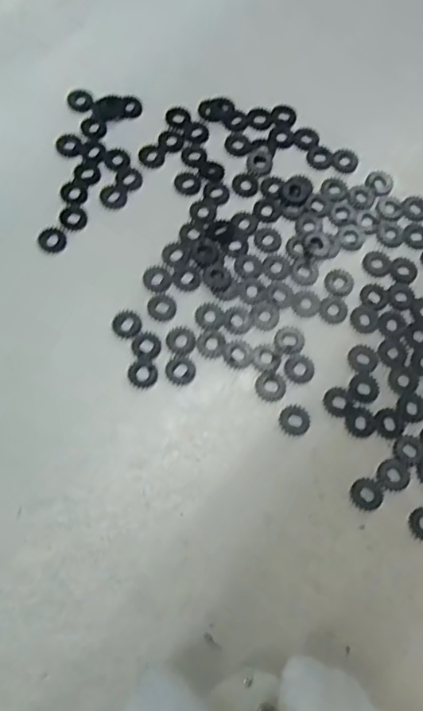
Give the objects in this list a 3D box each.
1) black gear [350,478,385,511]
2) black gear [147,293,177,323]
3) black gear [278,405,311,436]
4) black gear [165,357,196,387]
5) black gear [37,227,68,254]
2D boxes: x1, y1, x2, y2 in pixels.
[{"bbox_3d":[0.052,0.046,0.188,0.011,0.004,0.010,33,74,8],"label":"black gear"},{"bbox_3d":[-0.018,-0.018,0.206,0.010,0.004,0.011,1,72,-2],"label":"black gear"},{"bbox_3d":[0.029,0.022,0.194,0.010,0.004,0.010,1,72,-2],"label":"black gear"},{"bbox_3d":[-0.011,0.005,0.198,0.010,0.004,0.010,1,72,-2],"label":"black gear"},{"bbox_3d":[-0.060,-0.044,0.213,0.010,0.004,0.010,1,72,-2],"label":"black gear"}]

